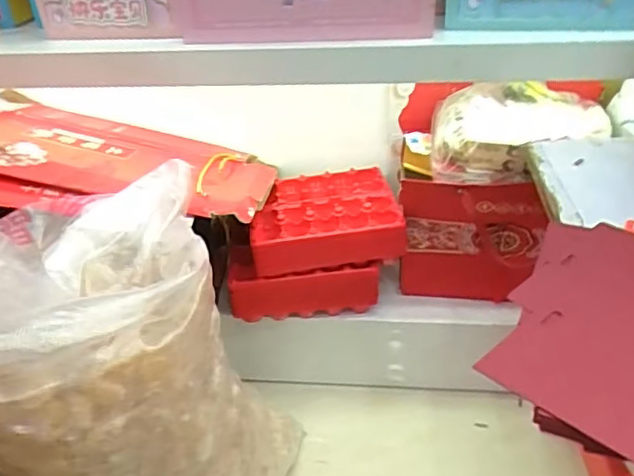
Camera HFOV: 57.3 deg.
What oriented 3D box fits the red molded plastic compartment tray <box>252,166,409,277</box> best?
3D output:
[{"bbox_3d":[0.014,-0.037,0.971,0.226,0.075,0.202,-4,32,0],"label":"red molded plastic compartment tray"}]

